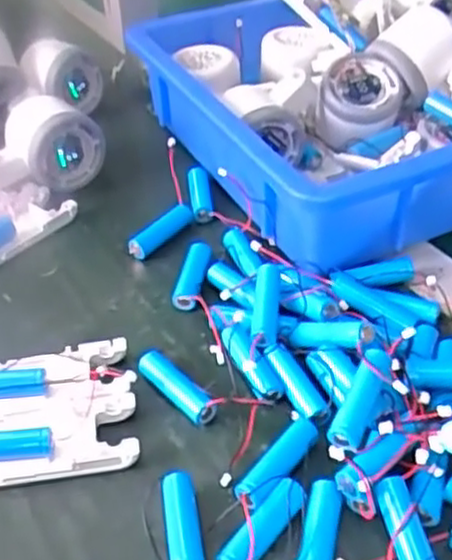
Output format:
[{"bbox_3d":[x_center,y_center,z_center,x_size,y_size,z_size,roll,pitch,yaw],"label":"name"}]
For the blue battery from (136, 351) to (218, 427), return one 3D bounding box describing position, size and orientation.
[{"bbox_3d":[-0.026,0.056,0.375,0.014,0.015,0.050,-31,47,-29],"label":"blue battery"}]

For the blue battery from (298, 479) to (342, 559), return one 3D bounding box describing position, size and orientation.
[{"bbox_3d":[0.040,0.110,0.308,0.014,0.012,0.048,7,41,13],"label":"blue battery"}]

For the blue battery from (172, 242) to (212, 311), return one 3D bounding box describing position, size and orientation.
[{"bbox_3d":[-0.021,-0.004,0.449,0.016,0.013,0.052,3,40,8],"label":"blue battery"}]

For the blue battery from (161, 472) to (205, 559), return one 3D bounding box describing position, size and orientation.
[{"bbox_3d":[-0.019,0.108,0.313,0.015,0.015,0.052,-8,40,-6],"label":"blue battery"}]

